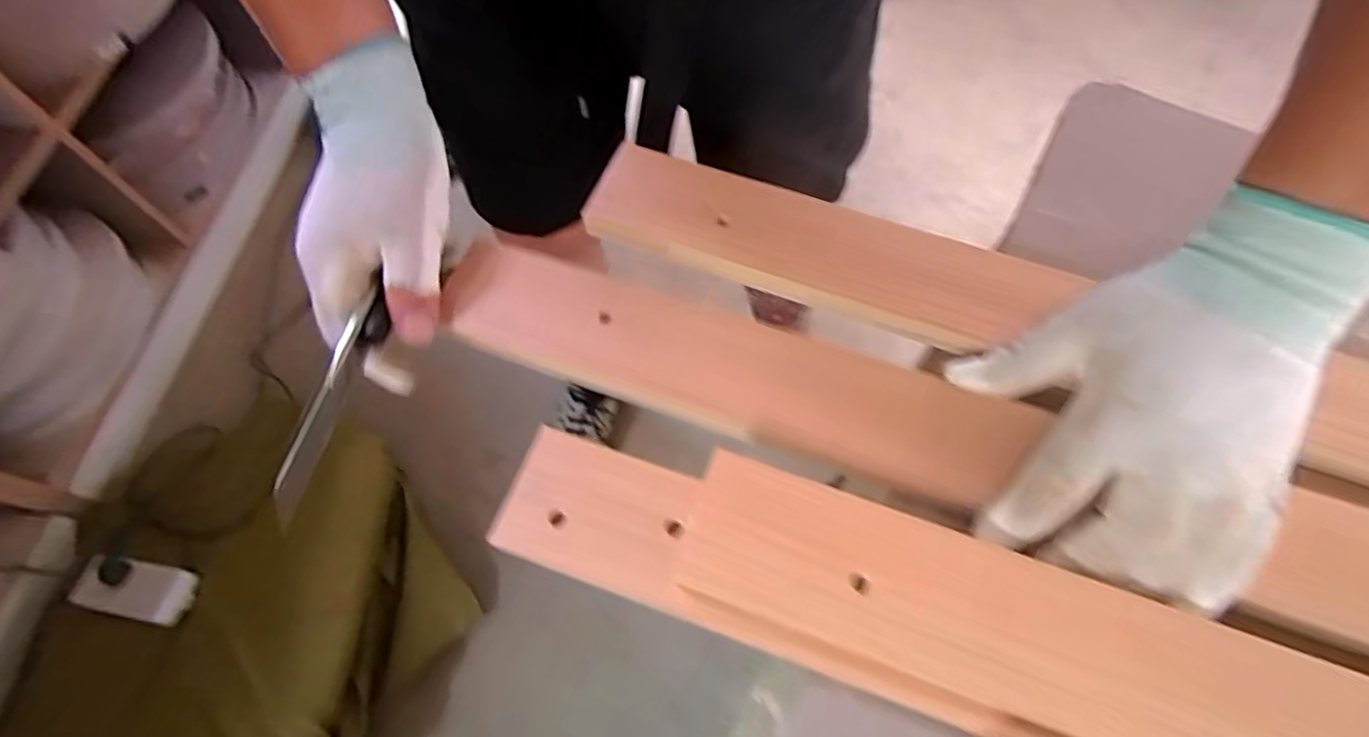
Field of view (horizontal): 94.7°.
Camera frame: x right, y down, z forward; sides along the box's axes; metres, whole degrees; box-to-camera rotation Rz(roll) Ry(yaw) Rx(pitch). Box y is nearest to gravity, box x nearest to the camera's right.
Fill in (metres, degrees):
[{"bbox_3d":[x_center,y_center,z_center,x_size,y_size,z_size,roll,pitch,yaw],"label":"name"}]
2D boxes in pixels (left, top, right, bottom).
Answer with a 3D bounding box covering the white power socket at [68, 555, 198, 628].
[{"bbox_3d":[-0.768,0.307,0.881,0.166,0.040,0.071,9,64,5],"label":"white power socket"}]

